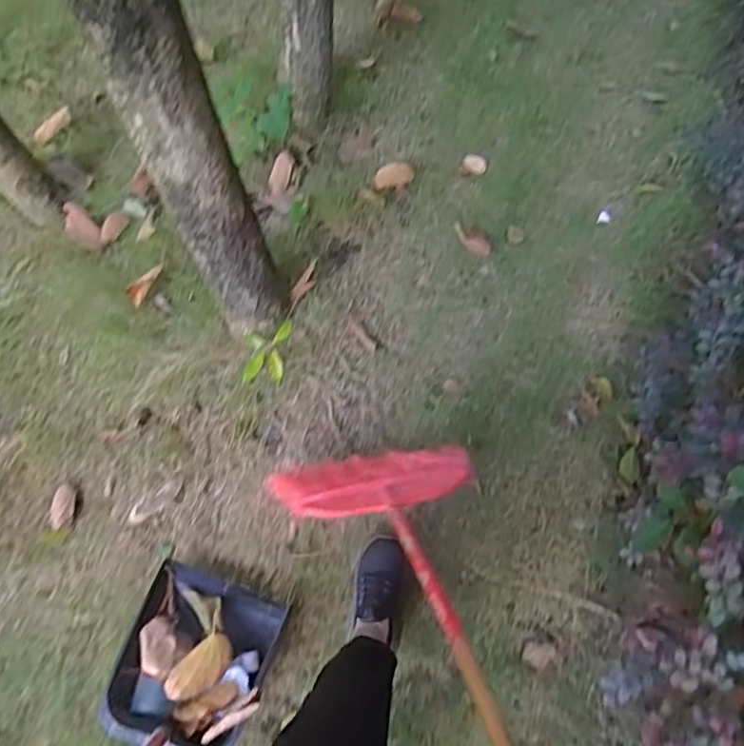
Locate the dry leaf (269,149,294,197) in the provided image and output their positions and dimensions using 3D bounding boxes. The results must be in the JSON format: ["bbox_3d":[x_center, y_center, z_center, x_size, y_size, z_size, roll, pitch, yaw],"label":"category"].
[{"bbox_3d":[-0.224,-0.494,1.483,0.051,0.011,0.123,10,79,3],"label":"dry leaf"}]

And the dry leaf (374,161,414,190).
[{"bbox_3d":[0.054,-0.489,1.493,0.100,0.018,0.057,-10,93,-7],"label":"dry leaf"}]

